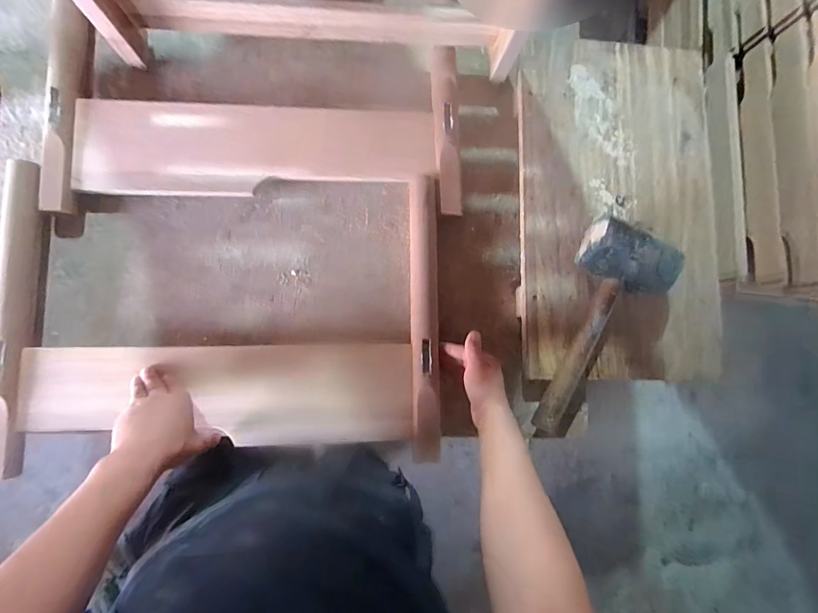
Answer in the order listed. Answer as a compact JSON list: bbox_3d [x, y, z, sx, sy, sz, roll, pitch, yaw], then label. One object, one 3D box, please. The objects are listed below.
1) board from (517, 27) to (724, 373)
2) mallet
[{"bbox_3d":[0.366,-0.181,0.673,0.352,0.021,0.597,2,82,-4],"label":"board"},{"bbox_3d":[0.286,0.043,0.594,0.141,0.097,0.326,24,81,-4],"label":"mallet"}]

